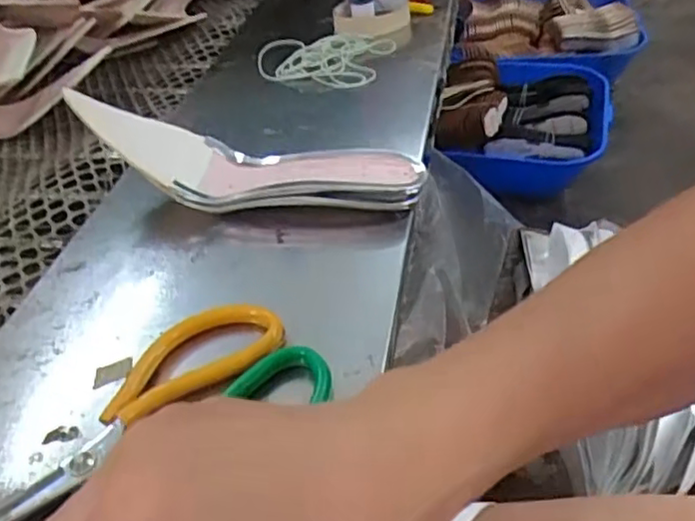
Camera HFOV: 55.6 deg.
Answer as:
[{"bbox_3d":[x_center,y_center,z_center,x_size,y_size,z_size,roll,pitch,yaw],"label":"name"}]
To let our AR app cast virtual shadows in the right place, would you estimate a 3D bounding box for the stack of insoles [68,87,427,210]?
[{"bbox_3d":[-0.070,-0.069,0.459,0.243,0.070,0.069,3,41,11],"label":"stack of insoles"}]

